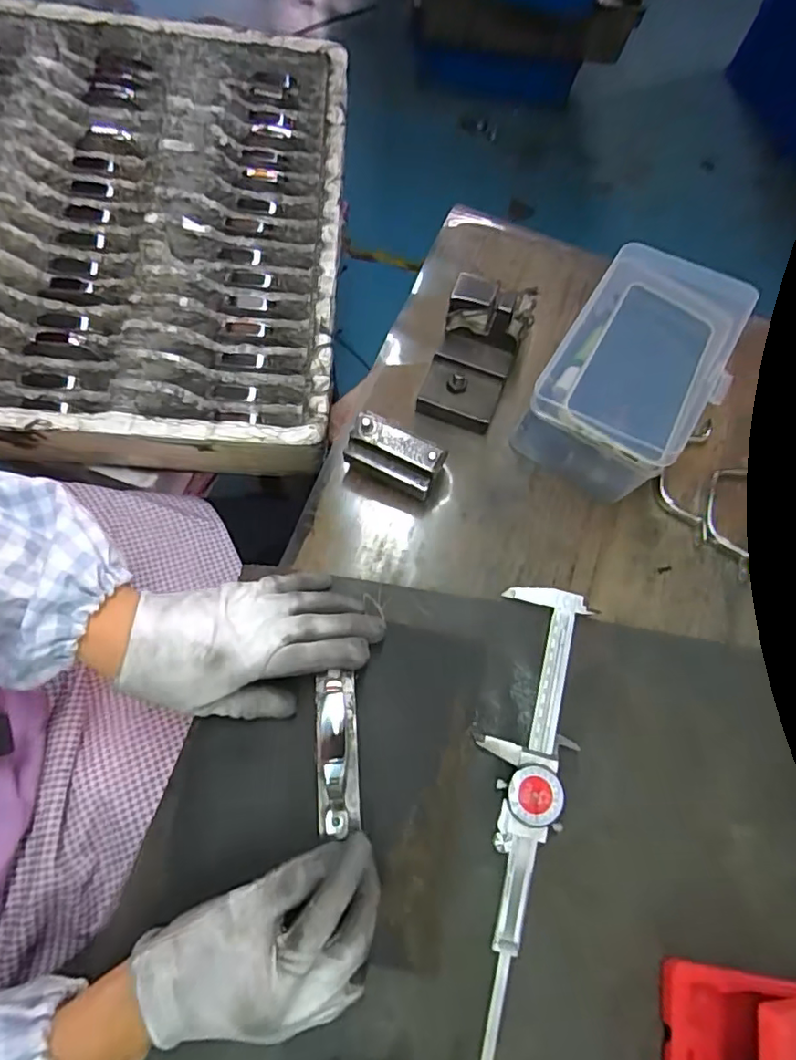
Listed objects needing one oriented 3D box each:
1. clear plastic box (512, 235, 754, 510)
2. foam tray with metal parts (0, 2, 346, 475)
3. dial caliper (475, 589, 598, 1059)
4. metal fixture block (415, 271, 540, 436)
[{"bbox_3d":[0.186,-0.123,0.465,0.116,0.093,0.186,32,69,7],"label":"clear plastic box"},{"bbox_3d":[-0.336,-0.336,0.611,0.541,0.061,0.556,3,71,-7],"label":"foam tray with metal parts"},{"bbox_3d":[0.074,0.187,0.371,0.059,0.011,0.313,16,70,0],"label":"dial caliper"},{"bbox_3d":[0.060,-0.141,0.460,0.067,0.071,0.094,24,68,4],"label":"metal fixture block"}]

